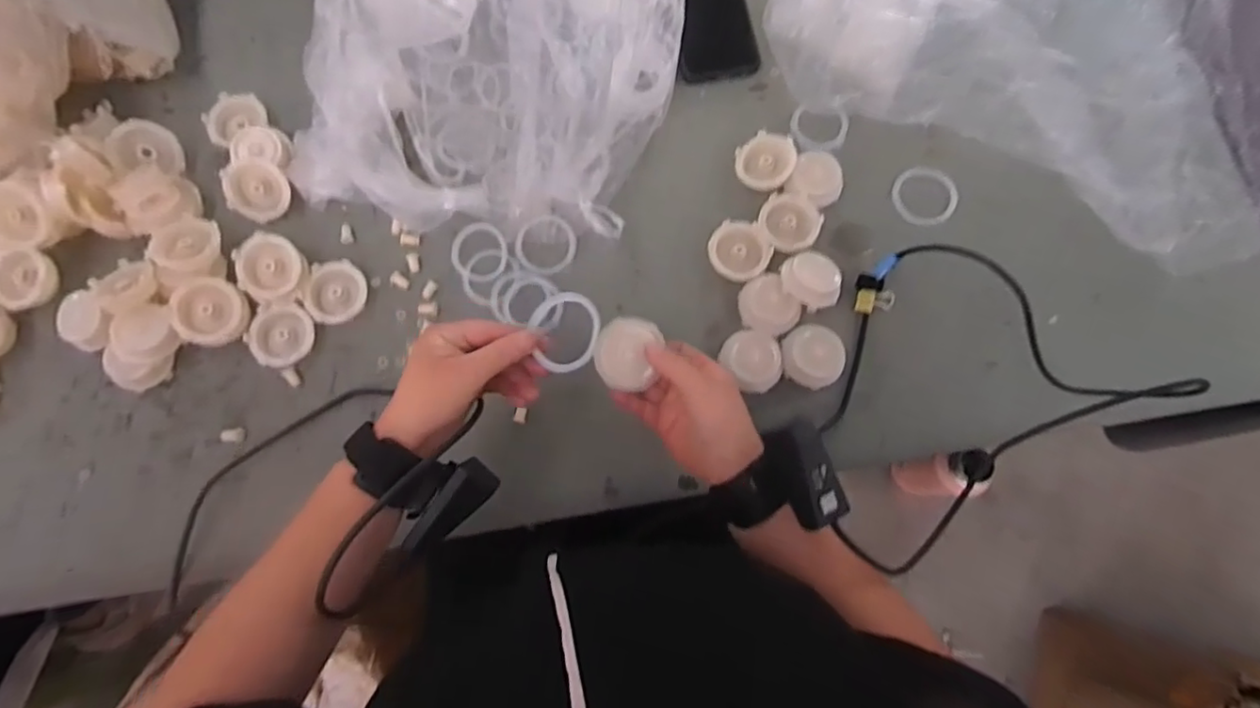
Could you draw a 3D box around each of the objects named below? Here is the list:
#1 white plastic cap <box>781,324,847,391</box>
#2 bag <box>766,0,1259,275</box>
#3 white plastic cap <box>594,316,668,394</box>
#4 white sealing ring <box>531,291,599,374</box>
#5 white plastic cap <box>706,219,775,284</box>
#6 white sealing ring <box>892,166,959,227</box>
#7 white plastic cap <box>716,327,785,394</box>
[{"bbox_3d":[0.158,0.002,0.540,0.049,0.024,0.053,0,78,-1],"label":"white plastic cap"},{"bbox_3d":[0.396,-0.314,0.582,0.479,0.096,0.328,29,80,5],"label":"bag"},{"bbox_3d":[-0.002,-0.002,0.464,0.045,0.015,0.052,15,77,2],"label":"white plastic cap"},{"bbox_3d":[-0.043,-0.016,0.432,0.048,0.007,0.055,-21,111,-19],"label":"white sealing ring"},{"bbox_3d":[0.097,-0.091,0.571,0.053,0.030,0.055,0,78,-1],"label":"white plastic cap"},{"bbox_3d":[0.278,-0.148,0.586,0.060,0.008,0.056,0,88,-1],"label":"white sealing ring"},{"bbox_3d":[0.106,0.005,0.535,0.051,0.032,0.054,0,78,-1],"label":"white plastic cap"}]

